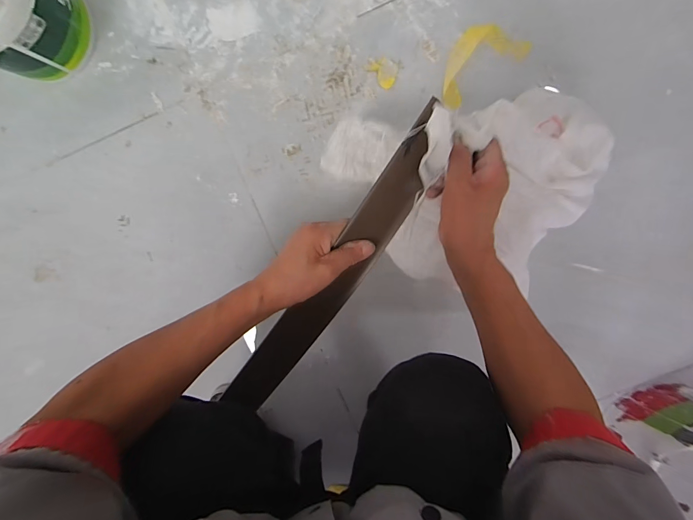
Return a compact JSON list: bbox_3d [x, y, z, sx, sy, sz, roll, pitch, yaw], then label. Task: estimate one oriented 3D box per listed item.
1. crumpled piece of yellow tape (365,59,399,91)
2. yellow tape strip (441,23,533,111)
[{"bbox_3d":[0.064,-0.320,0.606,0.042,0.004,0.053,-43,93,6],"label":"crumpled piece of yellow tape"},{"bbox_3d":[0.213,-0.332,0.593,0.154,0.015,0.091,-36,94,5],"label":"yellow tape strip"}]

